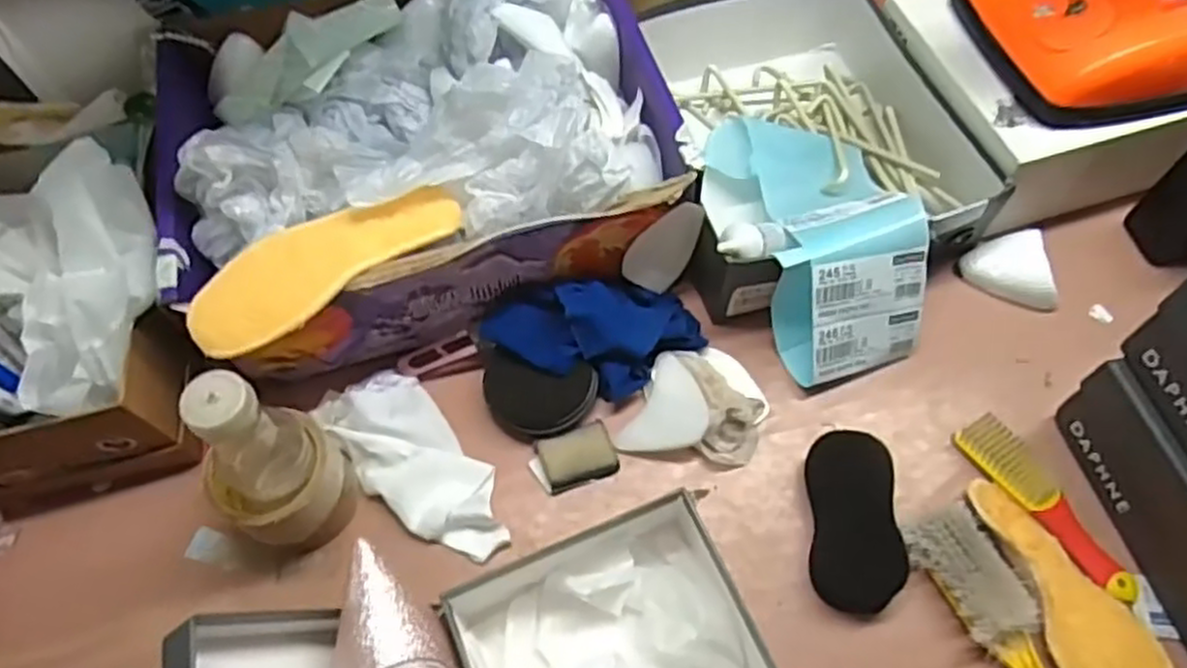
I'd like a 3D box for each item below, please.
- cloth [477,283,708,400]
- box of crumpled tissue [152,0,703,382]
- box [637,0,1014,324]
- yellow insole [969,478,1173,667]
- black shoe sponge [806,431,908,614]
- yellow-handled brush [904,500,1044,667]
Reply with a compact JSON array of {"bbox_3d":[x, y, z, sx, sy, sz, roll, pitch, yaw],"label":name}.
[{"bbox_3d":[0.003,0.001,0.629,0.180,0.057,0.089,-12,62,-4],"label":"cloth"},{"bbox_3d":[-0.144,-0.156,0.654,0.399,0.162,0.323,-16,63,-7],"label":"box of crumpled tissue"},{"bbox_3d":[0.189,-0.185,0.718,0.265,0.097,0.335,-10,62,-3],"label":"box"},{"bbox_3d":[0.344,0.195,0.540,0.071,0.019,0.199,-15,63,-6],"label":"yellow insole"},{"bbox_3d":[0.196,0.139,0.577,0.060,0.034,0.126,2,62,3],"label":"black shoe sponge"},{"bbox_3d":[0.304,0.223,0.522,0.058,0.030,0.225,-26,64,-11],"label":"yellow-handled brush"}]

